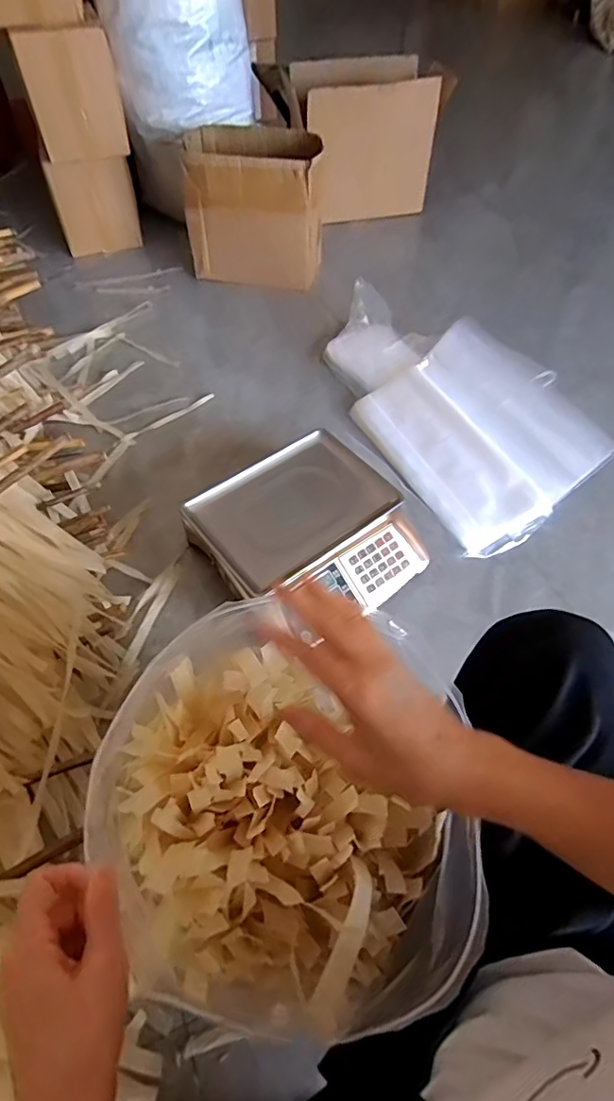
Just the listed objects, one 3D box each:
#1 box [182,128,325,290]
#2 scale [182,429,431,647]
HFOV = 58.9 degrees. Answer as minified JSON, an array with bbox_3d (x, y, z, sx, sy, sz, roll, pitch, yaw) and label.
[{"bbox_3d":[-0.144,-0.994,1.572,0.378,0.319,0.274,4,55,1],"label":"box"},{"bbox_3d":[0.003,-0.040,0.984,0.342,0.100,0.336,-31,61,-21],"label":"scale"}]

